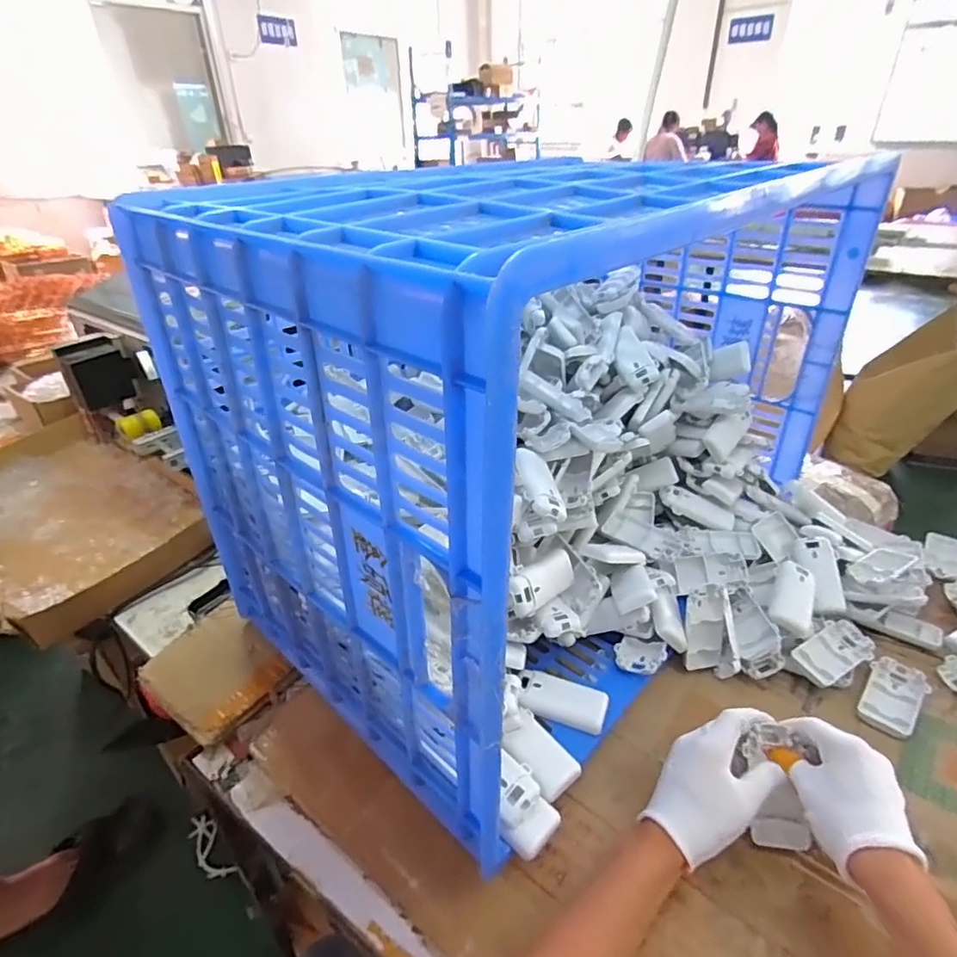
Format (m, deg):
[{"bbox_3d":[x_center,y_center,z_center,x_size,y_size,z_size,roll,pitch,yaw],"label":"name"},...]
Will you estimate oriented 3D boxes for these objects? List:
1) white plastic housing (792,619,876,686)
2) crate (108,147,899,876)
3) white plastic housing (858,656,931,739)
[{"bbox_3d":[0.387,0.188,0.615,0.088,0.009,0.049,-24,49,-18],"label":"white plastic housing"},{"bbox_3d":[0.079,-0.070,0.634,0.402,0.480,0.646,26,42,36],"label":"crate"},{"bbox_3d":[0.427,0.226,0.583,0.047,0.019,0.092,26,42,36],"label":"white plastic housing"}]

